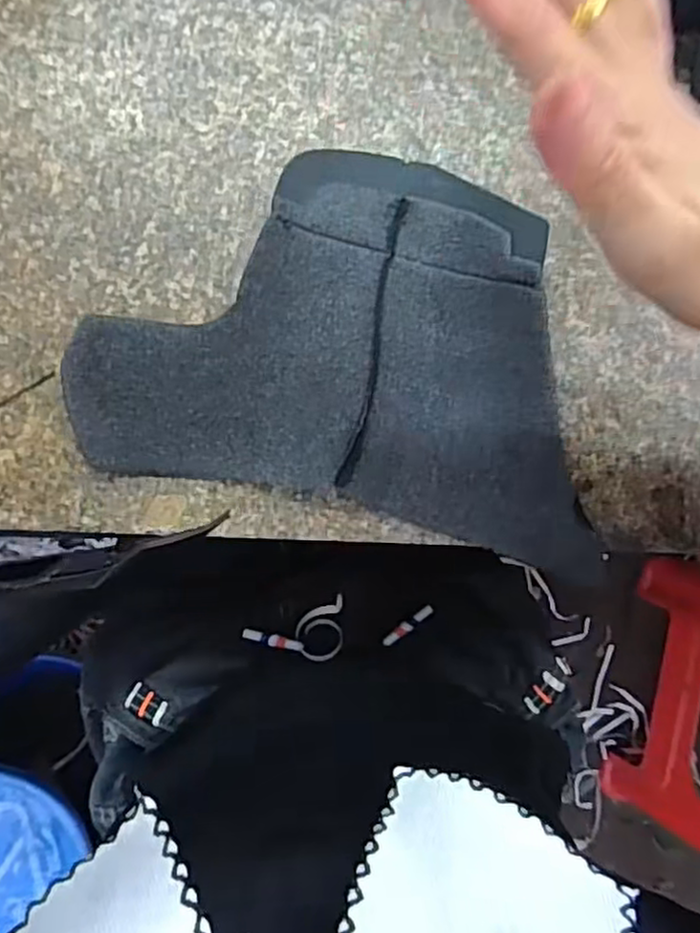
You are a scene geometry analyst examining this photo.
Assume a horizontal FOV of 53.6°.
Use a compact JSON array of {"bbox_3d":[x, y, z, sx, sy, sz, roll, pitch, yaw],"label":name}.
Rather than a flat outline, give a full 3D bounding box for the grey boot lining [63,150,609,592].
[{"bbox_3d":[0.009,-0.057,0.315,0.242,0.022,0.162,14,90,-5],"label":"grey boot lining"}]

